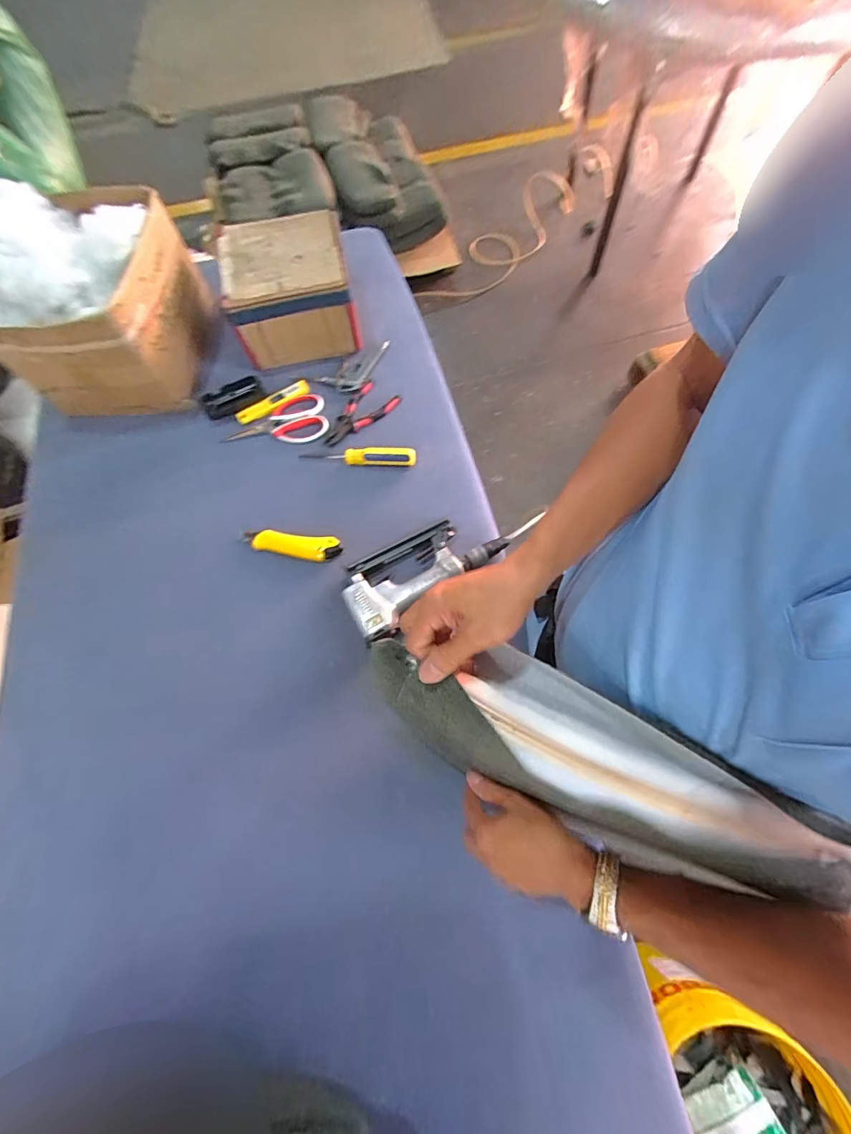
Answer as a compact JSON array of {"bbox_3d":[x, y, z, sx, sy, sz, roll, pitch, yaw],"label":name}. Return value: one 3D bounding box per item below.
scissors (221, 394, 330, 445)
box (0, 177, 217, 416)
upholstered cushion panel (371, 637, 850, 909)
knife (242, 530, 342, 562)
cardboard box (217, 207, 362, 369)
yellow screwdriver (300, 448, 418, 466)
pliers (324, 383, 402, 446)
[{"bbox_3d":[-0.264,-0.253,0.743,0.177,0.007,0.097,-16,67,-3],"label":"scissors"},{"bbox_3d":[-0.553,-0.444,0.712,0.267,0.221,0.278,-7,67,1],"label":"box"},{"bbox_3d":[0.133,0.147,0.349,0.380,0.061,0.113,20,70,15],"label":"upholstered cushion panel"},{"bbox_3d":[-0.207,-0.034,0.655,0.152,0.013,0.038,6,68,6],"label":"knife"},{"bbox_3d":[-0.247,-0.510,0.780,0.209,0.121,0.215,-14,67,-2],"label":"cardboard box"},{"bbox_3d":[-0.114,-0.185,0.706,0.194,0.025,0.029,1,68,4],"label":"yellow screwdriver"},{"bbox_3d":[-0.117,-0.263,0.744,0.075,0.012,0.145,34,74,16],"label":"pliers"}]

